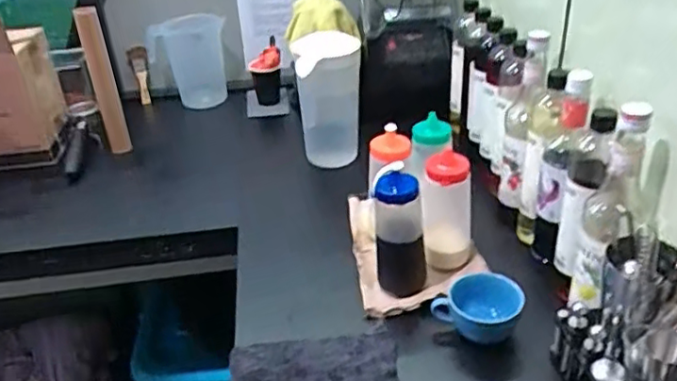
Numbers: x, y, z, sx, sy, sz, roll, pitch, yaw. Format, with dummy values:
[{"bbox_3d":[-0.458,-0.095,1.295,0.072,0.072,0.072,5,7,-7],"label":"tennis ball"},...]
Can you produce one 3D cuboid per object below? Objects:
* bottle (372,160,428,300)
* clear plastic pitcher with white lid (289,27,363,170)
[{"bbox_3d":[0.087,0.062,0.884,0.070,0.183,0.059,-5,31,-1],"label":"bottle"},{"bbox_3d":[-0.016,-0.169,1.243,0.121,0.264,0.106,-2,31,3],"label":"clear plastic pitcher with white lid"}]

